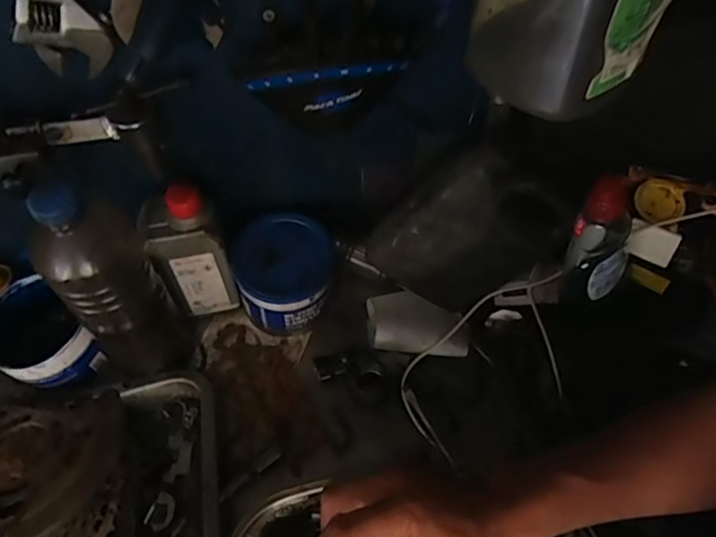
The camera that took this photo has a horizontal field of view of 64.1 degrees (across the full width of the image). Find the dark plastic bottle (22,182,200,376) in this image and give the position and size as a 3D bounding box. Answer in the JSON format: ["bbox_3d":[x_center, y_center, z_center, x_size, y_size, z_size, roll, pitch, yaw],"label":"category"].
[{"bbox_3d":[-0.209,0.019,0.498,0.077,0.254,0.071,-24,60,-14],"label":"dark plastic bottle"}]

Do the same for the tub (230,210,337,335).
[{"bbox_3d":[-0.078,0.010,0.616,0.101,0.094,0.099,-1,56,1],"label":"tub"}]

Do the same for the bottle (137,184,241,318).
[{"bbox_3d":[-0.168,-0.012,0.575,0.064,0.167,0.058,-24,60,-14],"label":"bottle"}]

